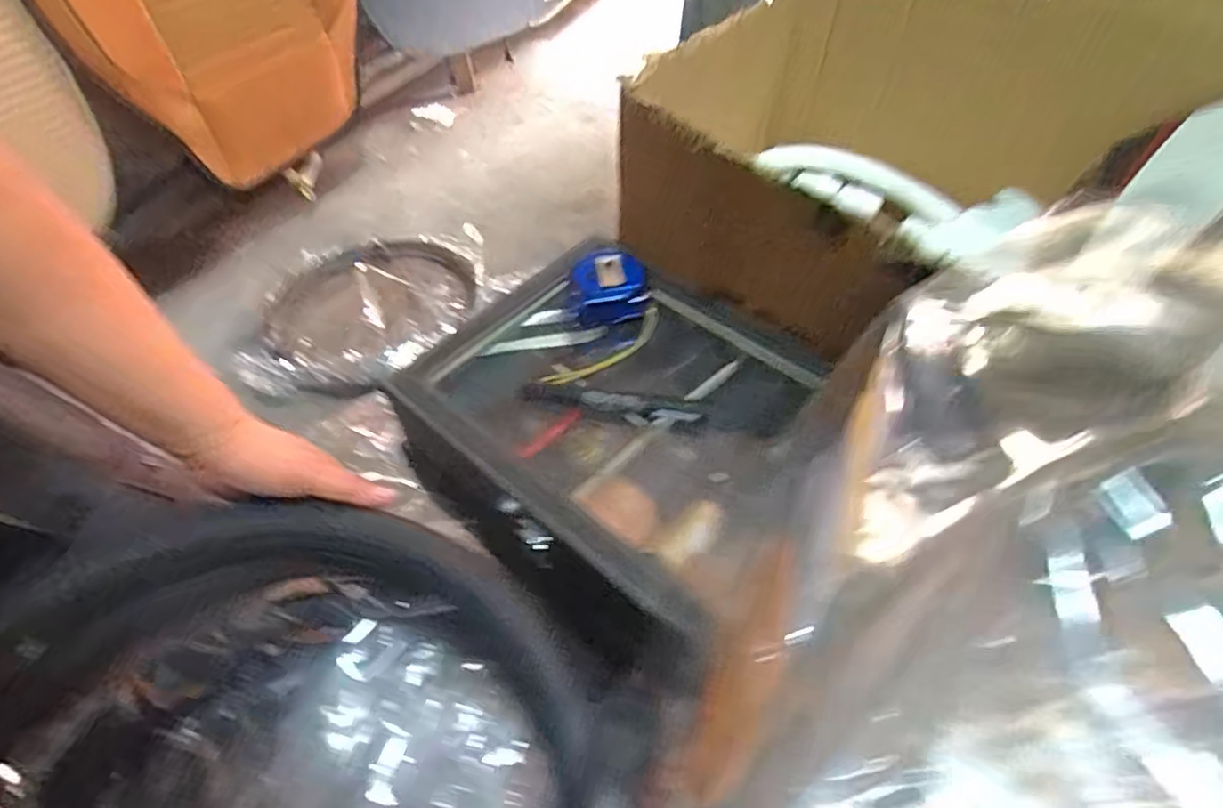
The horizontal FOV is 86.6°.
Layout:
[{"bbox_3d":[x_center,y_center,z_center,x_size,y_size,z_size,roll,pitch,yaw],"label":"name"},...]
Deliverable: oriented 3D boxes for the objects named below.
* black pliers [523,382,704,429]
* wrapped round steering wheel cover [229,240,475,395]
[{"bbox_3d":[-0.002,0.000,0.473,0.132,0.025,0.015,12,53,10],"label":"black pliers"},{"bbox_3d":[-0.456,-0.178,1.212,0.392,0.068,0.416,-1,52,1],"label":"wrapped round steering wheel cover"}]

